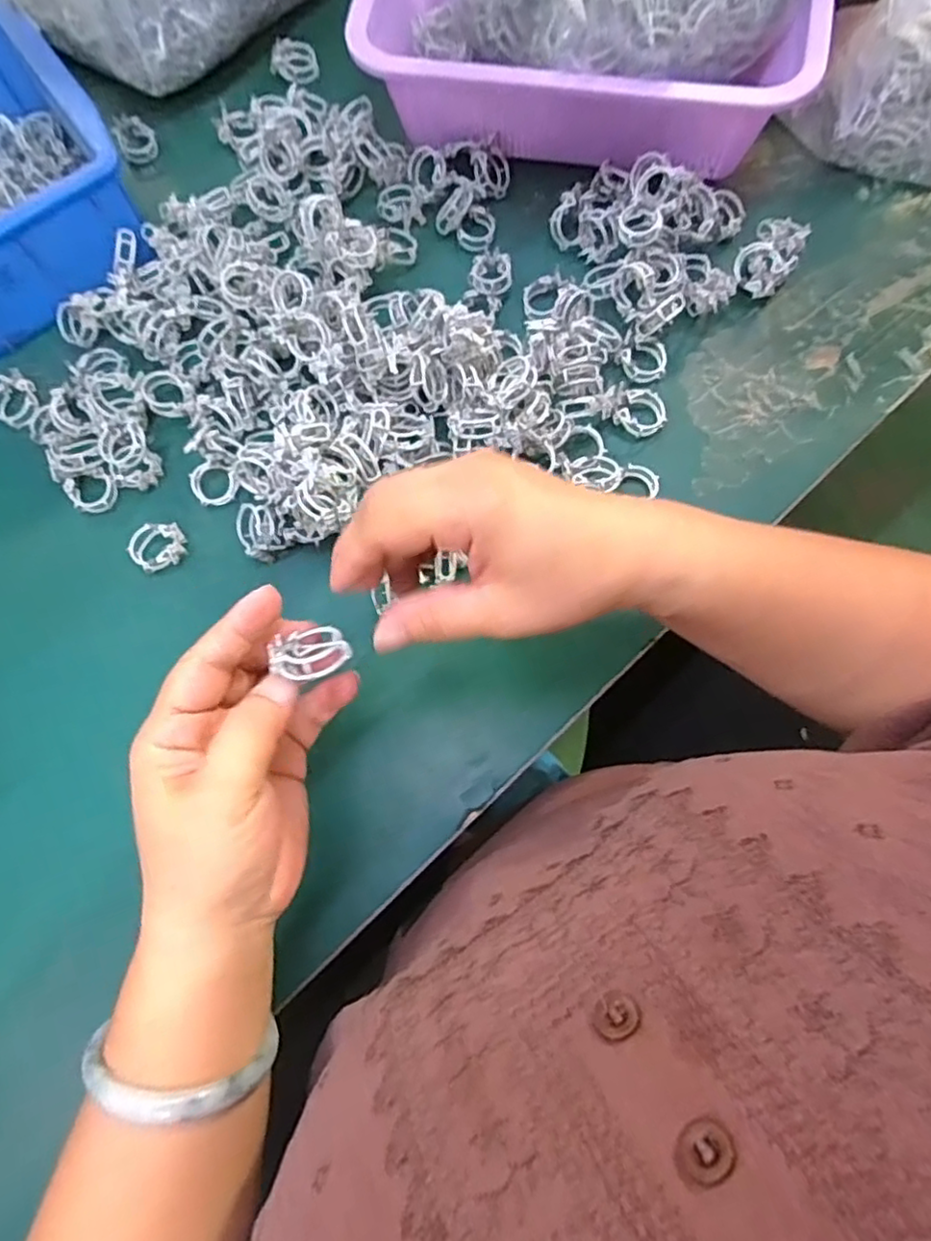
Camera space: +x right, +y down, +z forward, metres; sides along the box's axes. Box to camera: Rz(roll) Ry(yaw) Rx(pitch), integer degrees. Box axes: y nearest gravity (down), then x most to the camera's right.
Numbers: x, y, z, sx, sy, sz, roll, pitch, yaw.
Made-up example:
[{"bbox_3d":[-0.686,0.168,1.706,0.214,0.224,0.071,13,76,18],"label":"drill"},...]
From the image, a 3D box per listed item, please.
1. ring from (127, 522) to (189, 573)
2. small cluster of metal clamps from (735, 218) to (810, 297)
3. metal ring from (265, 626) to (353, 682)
[{"bbox_3d":[-0.174,-0.041,0.363,0.030,0.013,0.024,-5,75,0],"label":"ring"},{"bbox_3d":[0.180,-0.215,0.383,0.030,0.022,0.048,34,80,7],"label":"small cluster of metal clamps"},{"bbox_3d":[-0.061,0.013,0.255,0.030,0.023,0.022,-14,79,-3],"label":"metal ring"}]

